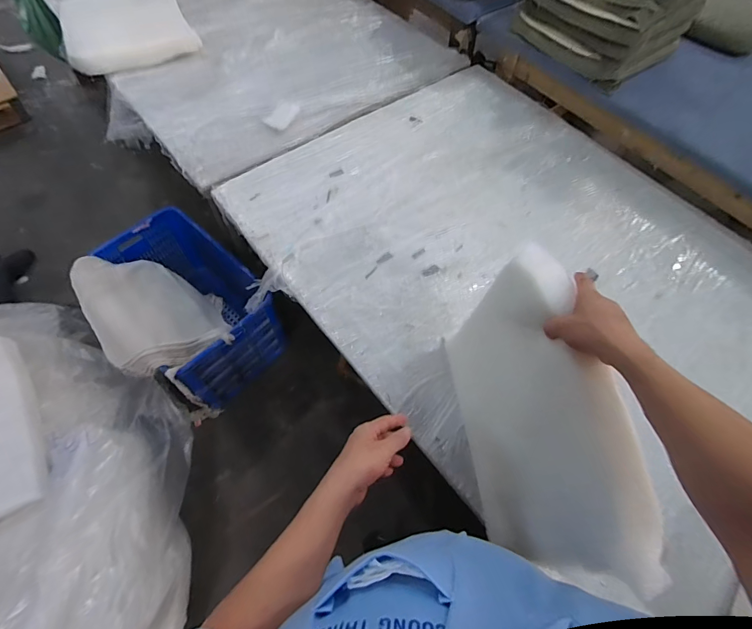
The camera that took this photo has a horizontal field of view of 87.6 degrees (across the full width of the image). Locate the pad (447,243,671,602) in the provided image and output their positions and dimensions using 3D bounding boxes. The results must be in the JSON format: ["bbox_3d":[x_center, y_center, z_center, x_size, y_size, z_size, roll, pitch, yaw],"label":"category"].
[{"bbox_3d":[0.242,0.174,0.680,0.056,0.388,0.455,0,61,-17],"label":"pad"}]

